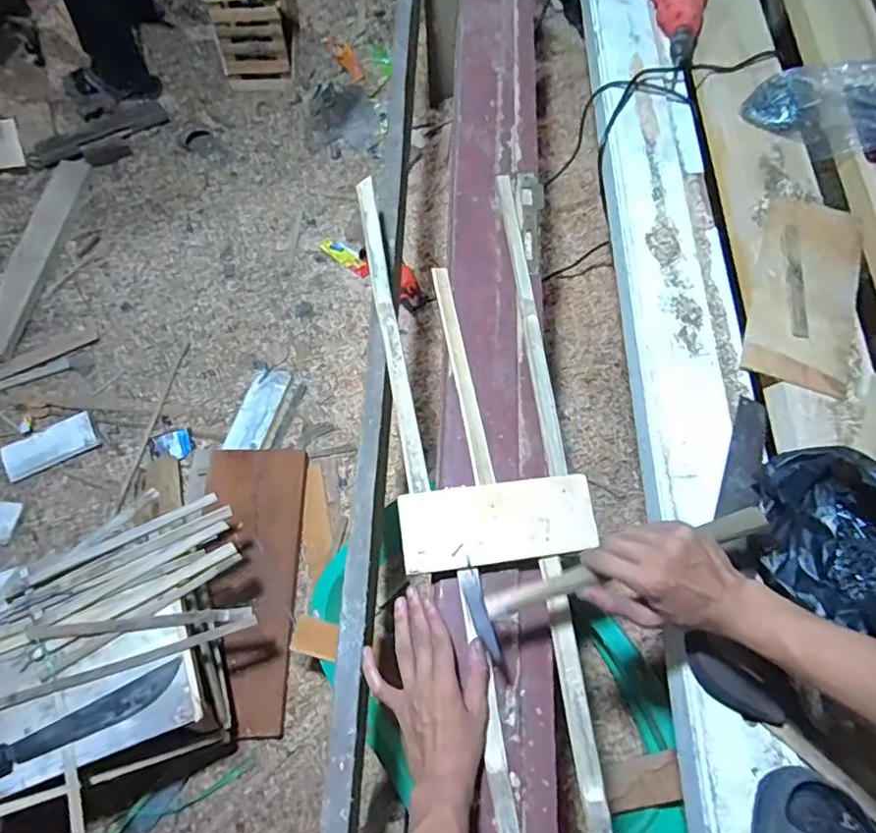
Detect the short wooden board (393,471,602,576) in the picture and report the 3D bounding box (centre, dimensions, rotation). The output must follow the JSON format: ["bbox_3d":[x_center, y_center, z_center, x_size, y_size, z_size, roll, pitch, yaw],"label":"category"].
[{"bbox_3d":[0.064,0.110,0.600,0.203,0.006,0.083,-7,68,-5],"label":"short wooden board"}]

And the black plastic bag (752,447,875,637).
[{"bbox_3d":[0.396,0.129,0.559,0.148,0.118,0.184,4,68,1],"label":"black plastic bag"}]

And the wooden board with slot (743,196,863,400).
[{"bbox_3d":[0.489,-0.173,0.749,0.135,0.020,0.296,19,69,6],"label":"wooden board with slot"}]

